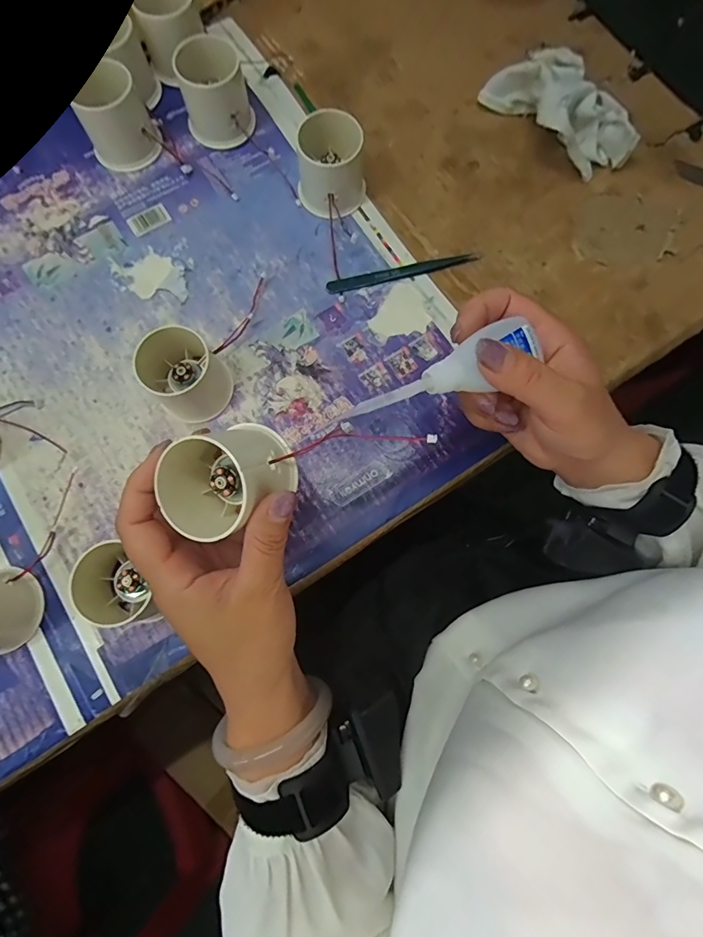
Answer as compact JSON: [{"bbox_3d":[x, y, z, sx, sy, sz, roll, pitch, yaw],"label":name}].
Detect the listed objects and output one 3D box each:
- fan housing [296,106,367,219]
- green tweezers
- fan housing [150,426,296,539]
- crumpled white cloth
[{"bbox_3d":[-0.016,-0.243,0.353,0.057,0.050,0.066,-1,79,-1],"label":"fan housing"},{"bbox_3d":[0.043,-0.161,0.362,0.127,0.004,0.012,-13,79,-4],"label":"green tweezers"},{"bbox_3d":[-0.066,0.006,0.230,0.061,0.050,0.057,-24,96,21],"label":"fan housing"},{"bbox_3d":[0.183,-0.308,0.372,0.085,0.045,0.131,-40,82,-8],"label":"crumpled white cloth"}]

